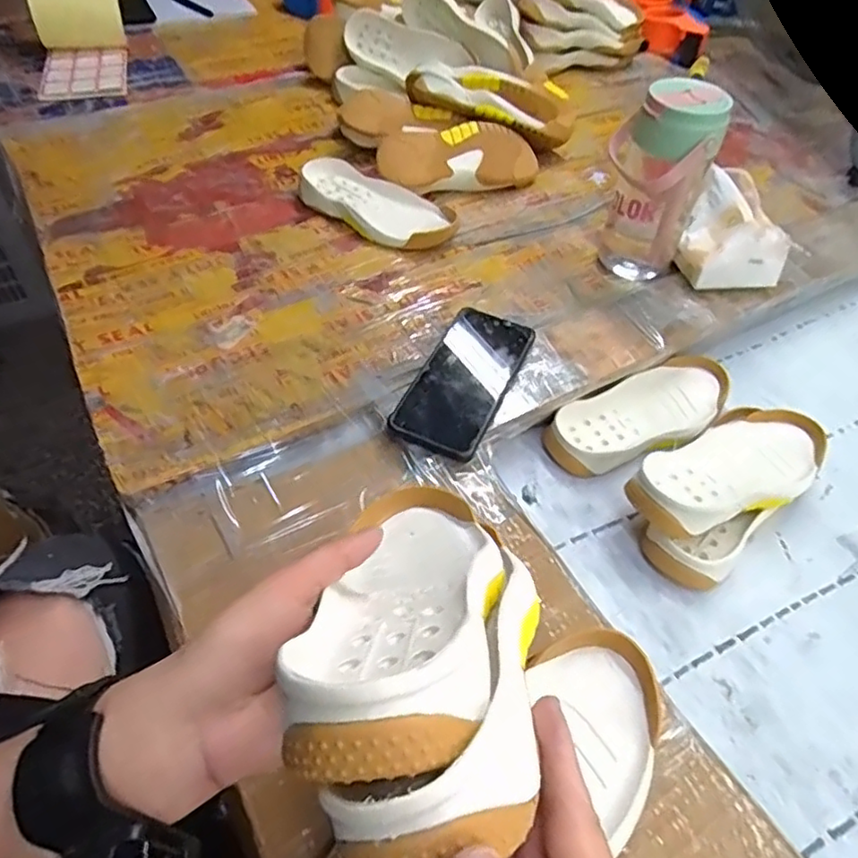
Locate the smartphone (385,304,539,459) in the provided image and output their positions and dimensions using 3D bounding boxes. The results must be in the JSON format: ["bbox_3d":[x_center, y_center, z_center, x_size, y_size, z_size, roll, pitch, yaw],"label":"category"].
[{"bbox_3d":[0.033,-0.047,0.561,0.078,0.009,0.166,24,56,12],"label":"smartphone"}]

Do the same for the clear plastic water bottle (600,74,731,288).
[{"bbox_3d":[0.224,-0.243,0.634,0.097,0.176,0.079,21,53,12],"label":"clear plastic water bottle"}]

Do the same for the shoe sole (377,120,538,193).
[{"bbox_3d":[0.036,-0.340,0.791,0.204,0.036,0.089,-12,85,-17],"label":"shoe sole"}]

